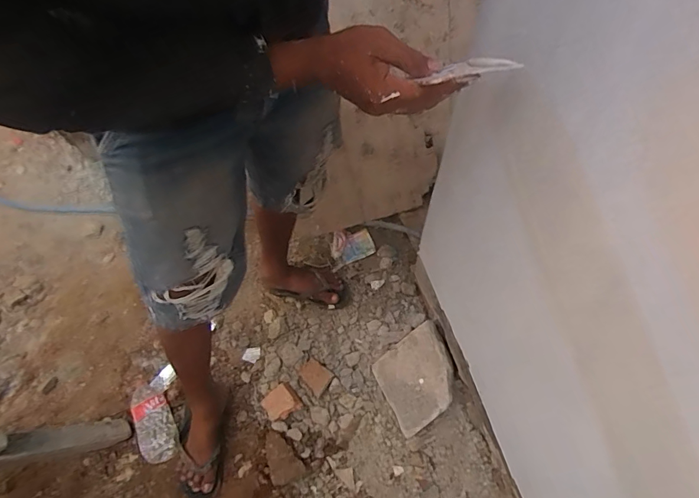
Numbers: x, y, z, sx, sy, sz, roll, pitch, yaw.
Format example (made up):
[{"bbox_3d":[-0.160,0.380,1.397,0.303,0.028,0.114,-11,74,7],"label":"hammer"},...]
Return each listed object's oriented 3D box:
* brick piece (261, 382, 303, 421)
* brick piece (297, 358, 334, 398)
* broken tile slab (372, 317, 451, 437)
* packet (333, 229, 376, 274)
[{"bbox_3d":[-0.181,0.398,1.124,0.089,0.026,0.078,-33,69,-12],"label":"brick piece"},{"bbox_3d":[-0.095,0.340,1.162,0.086,0.018,0.072,39,99,19],"label":"brick piece"},{"bbox_3d":[0.172,0.325,1.091,0.190,0.020,0.212,-30,70,7],"label":"broken tile slab"},{"bbox_3d":[0.000,-0.009,1.337,0.140,0.015,0.116,-21,67,-7],"label":"packet"}]

